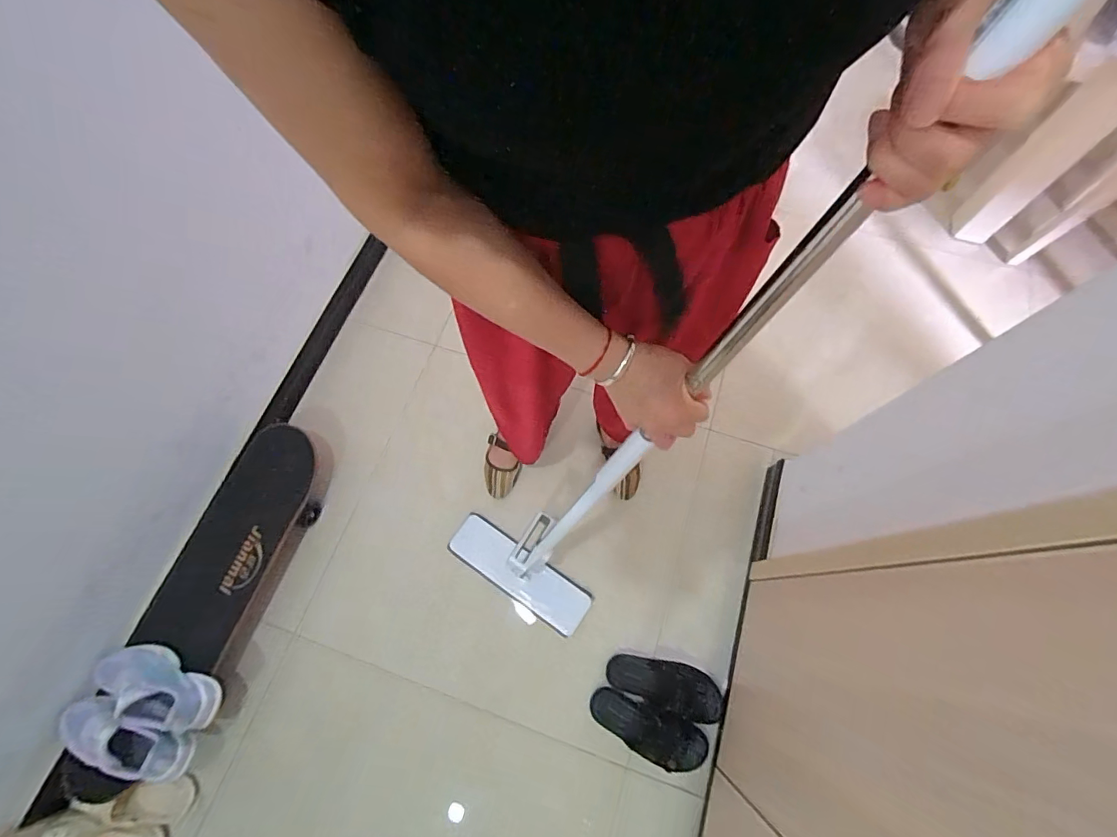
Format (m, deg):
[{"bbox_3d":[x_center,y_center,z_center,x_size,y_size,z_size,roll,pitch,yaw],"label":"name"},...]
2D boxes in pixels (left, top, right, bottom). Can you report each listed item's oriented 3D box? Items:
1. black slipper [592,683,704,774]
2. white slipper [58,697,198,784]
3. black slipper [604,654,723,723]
[{"bbox_3d":[0.185,0.648,1.001,0.249,0.054,0.094,21,71,9],"label":"black slipper"},{"bbox_3d":[-0.815,0.591,0.895,0.251,0.108,0.100,8,70,17],"label":"white slipper"},{"bbox_3d":[0.228,0.565,1.030,0.235,0.060,0.092,19,71,8],"label":"black slipper"}]

